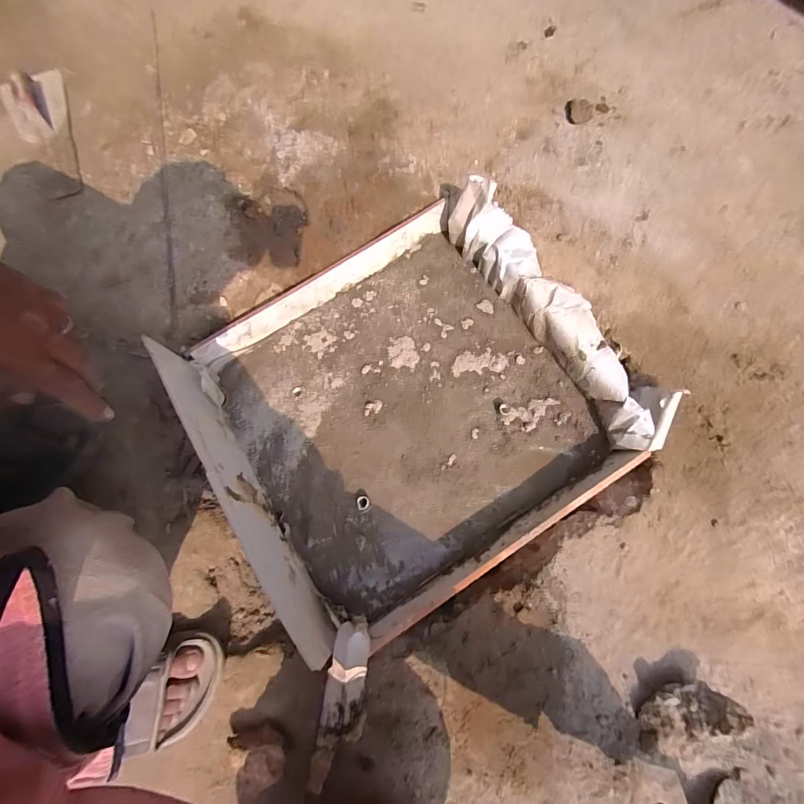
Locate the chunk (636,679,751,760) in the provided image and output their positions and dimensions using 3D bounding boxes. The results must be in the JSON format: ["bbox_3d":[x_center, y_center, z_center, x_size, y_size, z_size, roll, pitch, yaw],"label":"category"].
[{"bbox_3d":[0.328,0.362,0.467,0.119,0.049,0.052,-25,76,9],"label":"chunk"}]

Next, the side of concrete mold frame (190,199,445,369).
[{"bbox_3d":[-0.120,-0.205,0.676,0.487,0.049,0.027,-35,78,-11],"label":"side of concrete mold frame"}]

